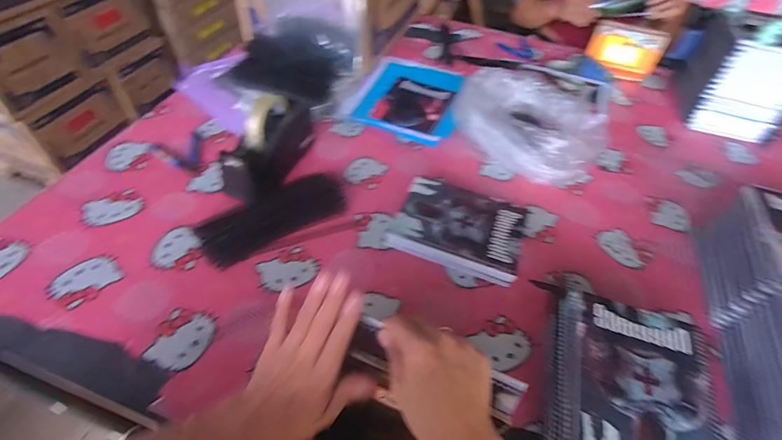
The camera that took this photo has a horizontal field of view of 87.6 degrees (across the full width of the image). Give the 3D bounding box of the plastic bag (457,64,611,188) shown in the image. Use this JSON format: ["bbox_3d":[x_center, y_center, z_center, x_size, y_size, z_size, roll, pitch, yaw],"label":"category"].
[{"bbox_3d":[0.323,-0.246,0.861,0.291,0.107,0.401,32,54,20],"label":"plastic bag"}]

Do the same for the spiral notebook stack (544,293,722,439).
[{"bbox_3d":[0.267,0.206,0.477,0.159,0.084,0.201,15,50,8],"label":"spiral notebook stack"}]

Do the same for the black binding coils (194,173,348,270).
[{"bbox_3d":[-0.181,-0.009,0.656,0.237,0.012,0.088,-28,72,-25],"label":"black binding coils"}]

